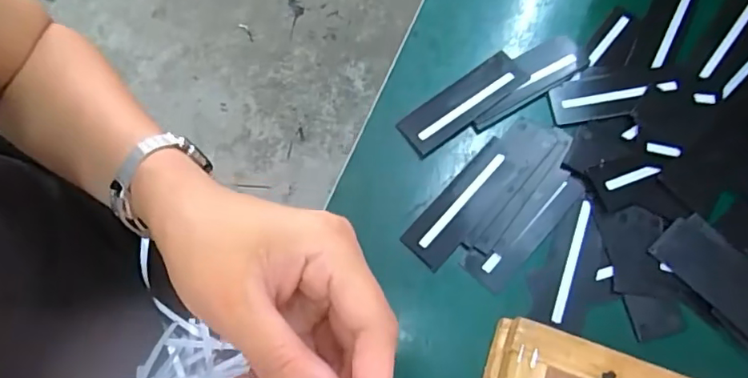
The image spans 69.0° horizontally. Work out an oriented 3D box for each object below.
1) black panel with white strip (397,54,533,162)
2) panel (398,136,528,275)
[{"bbox_3d":[0.061,-0.059,0.369,0.095,0.004,0.030,-35,73,-11],"label":"black panel with white strip"},{"bbox_3d":[0.059,0.008,0.345,0.030,0.005,0.093,41,75,14],"label":"panel"}]

